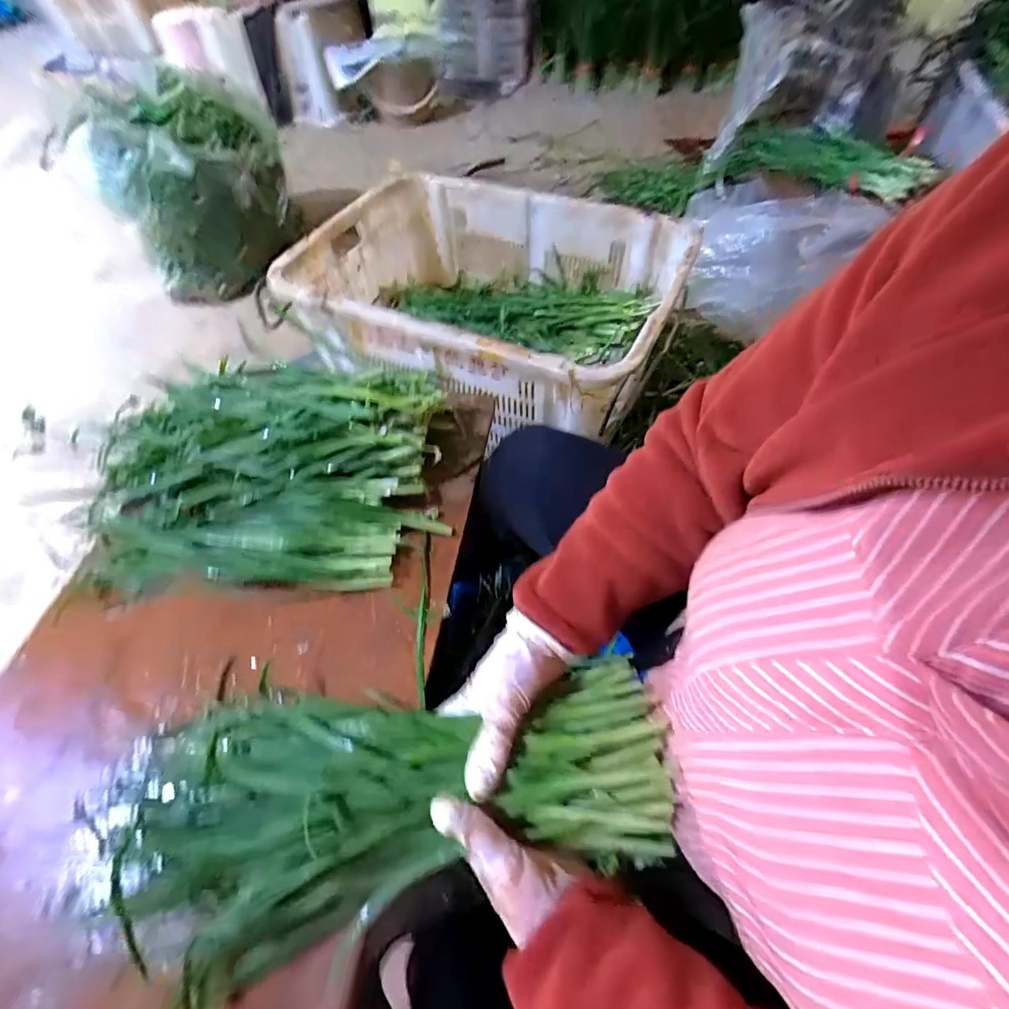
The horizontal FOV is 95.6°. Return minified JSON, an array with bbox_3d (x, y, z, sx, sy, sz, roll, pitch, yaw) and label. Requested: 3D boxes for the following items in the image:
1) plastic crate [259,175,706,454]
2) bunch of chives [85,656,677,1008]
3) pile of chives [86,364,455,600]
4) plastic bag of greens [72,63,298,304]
[{"bbox_3d":[-0.035,-0.410,0.927,0.692,0.238,0.546,17,60,13],"label":"plastic crate"},{"bbox_3d":[-0.084,0.214,0.336,0.404,0.070,0.162,-8,58,-2],"label":"bunch of chives"},{"bbox_3d":[-0.294,-0.042,0.535,0.433,0.094,0.279,-2,58,1],"label":"pile of chives"},{"bbox_3d":[-0.867,-0.889,1.316,0.464,0.429,0.341,-34,62,-17],"label":"plastic bag of greens"}]

